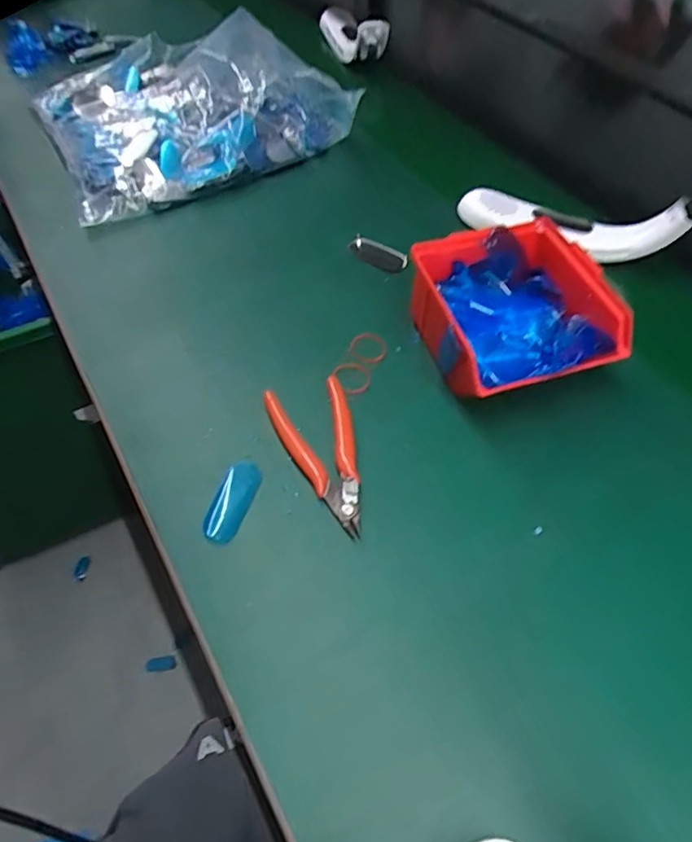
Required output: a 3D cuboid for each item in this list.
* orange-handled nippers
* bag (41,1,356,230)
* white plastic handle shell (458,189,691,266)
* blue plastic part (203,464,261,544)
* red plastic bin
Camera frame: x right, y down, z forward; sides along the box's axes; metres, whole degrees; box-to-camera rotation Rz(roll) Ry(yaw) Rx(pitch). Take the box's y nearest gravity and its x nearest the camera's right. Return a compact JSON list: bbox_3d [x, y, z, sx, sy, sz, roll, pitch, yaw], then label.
[{"bbox_3d":[-0.015,0.022,0.363,0.056,0.013,0.121,-14,57,-11],"label":"orange-handled nippers"},{"bbox_3d":[-0.186,-0.368,0.599,0.298,0.069,0.296,-27,63,-9],"label":"bag"},{"bbox_3d":[0.204,-0.190,0.488,0.191,0.054,0.038,13,56,7],"label":"white plastic handle shell"},{"bbox_3d":[-0.075,0.053,0.349,0.022,0.012,0.059,15,56,9],"label":"blue plastic part"},{"bbox_3d":[0.124,-0.078,0.405,0.132,0.069,0.136,-14,57,-11],"label":"red plastic bin"}]

